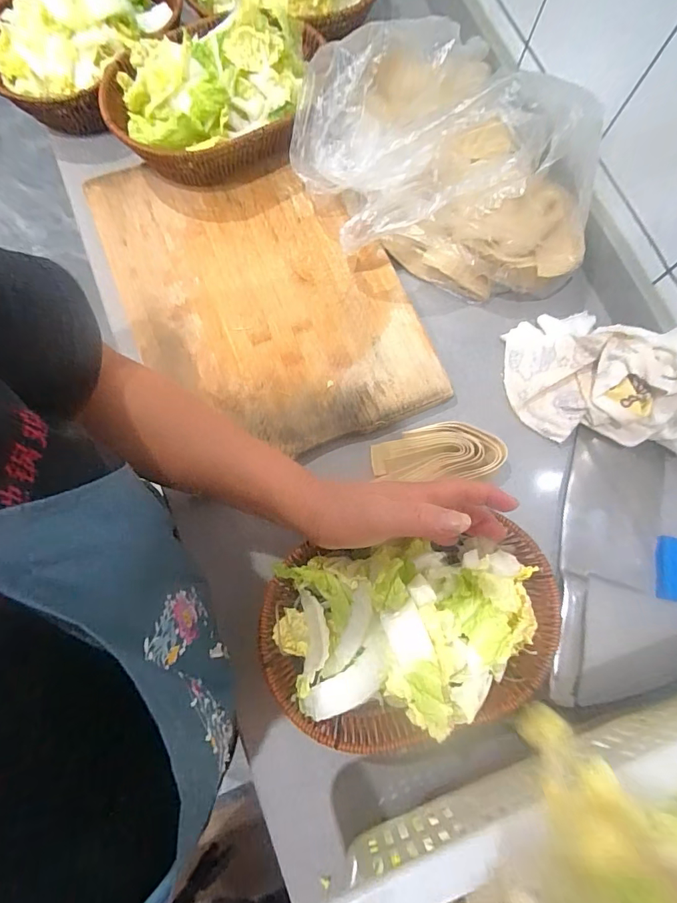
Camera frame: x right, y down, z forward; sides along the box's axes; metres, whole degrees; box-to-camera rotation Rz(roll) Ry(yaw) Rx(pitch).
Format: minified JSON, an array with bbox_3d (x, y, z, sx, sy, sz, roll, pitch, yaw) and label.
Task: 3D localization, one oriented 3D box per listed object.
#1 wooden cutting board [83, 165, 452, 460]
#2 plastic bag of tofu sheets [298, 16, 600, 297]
[{"bbox_3d":[-0.082,-0.170,0.464,0.272,0.029,0.362,-21,76,-7],"label":"wooden cutting board"},{"bbox_3d":[0.095,-0.268,0.419,0.297,0.160,0.167,37,76,6],"label":"plastic bag of tofu sheets"}]

